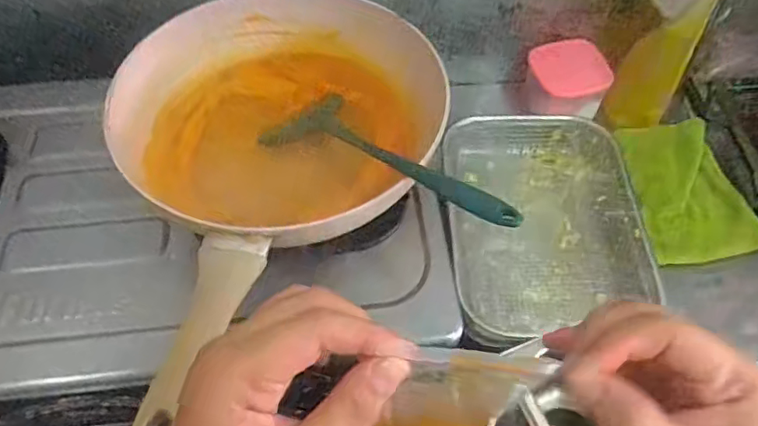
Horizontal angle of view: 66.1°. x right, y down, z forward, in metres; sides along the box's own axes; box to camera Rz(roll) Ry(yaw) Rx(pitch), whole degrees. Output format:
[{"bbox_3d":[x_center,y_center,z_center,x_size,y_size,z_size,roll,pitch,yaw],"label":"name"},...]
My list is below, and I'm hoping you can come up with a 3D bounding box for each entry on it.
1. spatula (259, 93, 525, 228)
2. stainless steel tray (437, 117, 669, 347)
[{"bbox_3d":[0.000,-0.049,0.481,0.069,0.022,0.281,-39,44,-23],"label":"spatula"},{"bbox_3d":[0.185,0.007,0.665,0.211,0.078,0.276,1,56,1],"label":"stainless steel tray"}]

